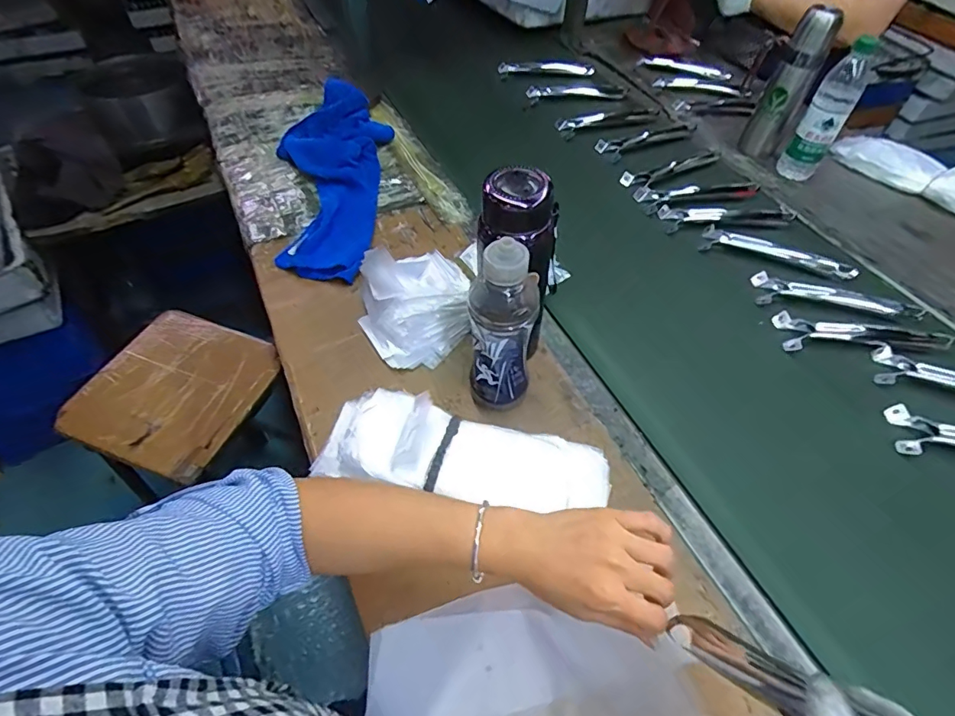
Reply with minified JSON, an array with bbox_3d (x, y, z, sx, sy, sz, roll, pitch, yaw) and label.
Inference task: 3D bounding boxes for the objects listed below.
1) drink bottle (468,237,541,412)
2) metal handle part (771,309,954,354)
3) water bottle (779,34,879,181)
[{"bbox_3d":[0.026,-0.035,0.514,0.071,0.210,0.075,4,51,0],"label":"drink bottle"},{"bbox_3d":[0.510,-0.037,0.653,0.211,0.020,0.057,2,51,-1],"label":"metal handle part"},{"bbox_3d":[0.593,-0.414,0.840,0.061,0.203,0.059,28,55,18],"label":"water bottle"}]

